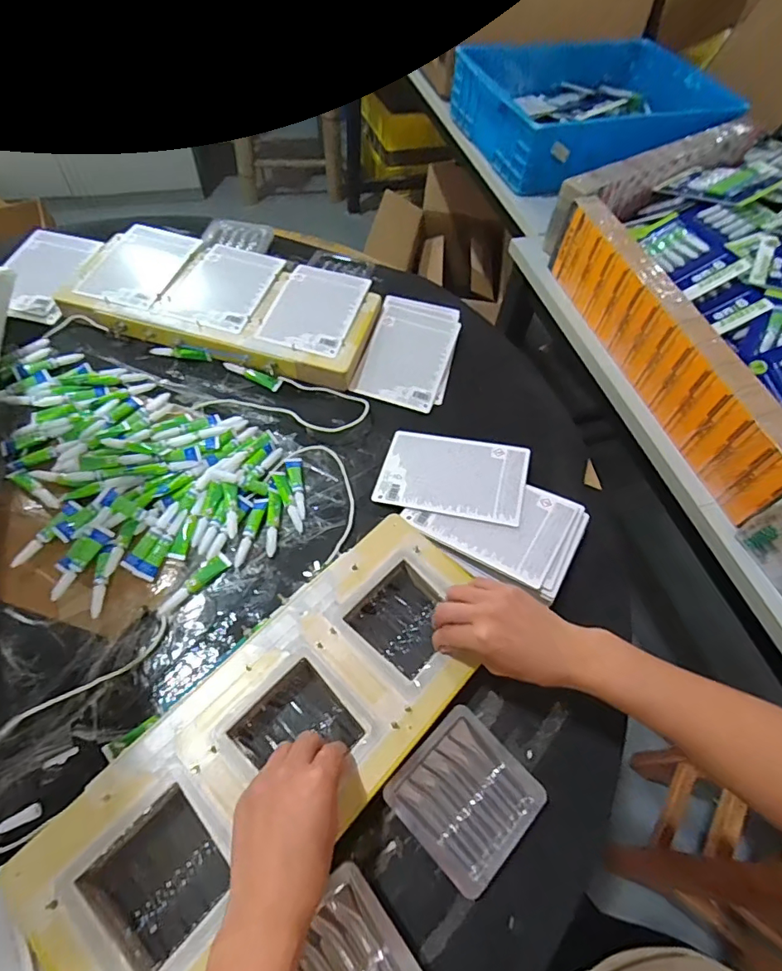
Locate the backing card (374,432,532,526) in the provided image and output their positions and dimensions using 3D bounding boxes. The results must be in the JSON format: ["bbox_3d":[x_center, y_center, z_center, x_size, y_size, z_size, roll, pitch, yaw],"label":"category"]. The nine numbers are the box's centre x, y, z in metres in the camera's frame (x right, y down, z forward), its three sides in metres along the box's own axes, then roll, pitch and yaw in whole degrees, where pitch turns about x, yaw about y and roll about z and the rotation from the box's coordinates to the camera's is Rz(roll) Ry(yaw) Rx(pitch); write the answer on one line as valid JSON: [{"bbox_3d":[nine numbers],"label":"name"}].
[{"bbox_3d":[0.075,-0.014,0.589,0.170,0.005,0.116,10,55,14],"label":"backing card"}]

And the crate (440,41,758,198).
[{"bbox_3d":[0.415,-0.796,1.040,0.481,0.122,0.386,-12,60,-12],"label":"crate"}]

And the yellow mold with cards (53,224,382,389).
[{"bbox_3d":[-0.233,-0.265,0.708,0.417,0.034,0.195,16,58,5],"label":"yellow mold with cards"}]

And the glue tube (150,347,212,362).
[{"bbox_3d":[-0.289,-0.182,0.675,0.085,0.013,0.013,11,58,2],"label":"glue tube"}]

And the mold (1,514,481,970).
[{"bbox_3d":[-0.084,0.214,0.433,0.169,0.041,0.417,39,63,18],"label":"mold"}]

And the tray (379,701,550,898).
[{"bbox_3d":[0.064,0.269,0.428,0.102,0.023,0.107,-38,68,-24],"label":"tray"}]

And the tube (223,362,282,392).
[{"bbox_3d":[-0.188,-0.150,0.664,0.082,0.015,0.015,21,59,8],"label":"tube"}]

